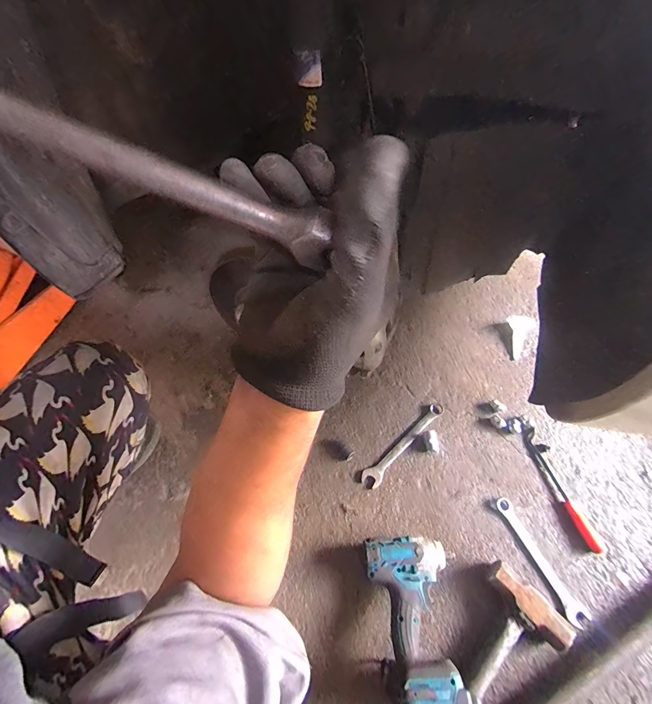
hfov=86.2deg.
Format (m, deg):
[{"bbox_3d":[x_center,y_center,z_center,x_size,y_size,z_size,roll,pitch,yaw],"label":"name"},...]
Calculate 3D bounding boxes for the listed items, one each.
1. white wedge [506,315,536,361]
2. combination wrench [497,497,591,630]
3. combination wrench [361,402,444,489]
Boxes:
[{"bbox_3d":[0.469,-0.035,0.828,0.059,0.020,0.113,3,60,4],"label":"white wedge"},{"bbox_3d":[0.371,0.359,0.610,0.032,0.012,0.203,-23,62,-11],"label":"combination wrench"},{"bbox_3d":[0.161,0.184,0.713,0.228,0.012,0.035,-41,67,-19],"label":"combination wrench"}]

